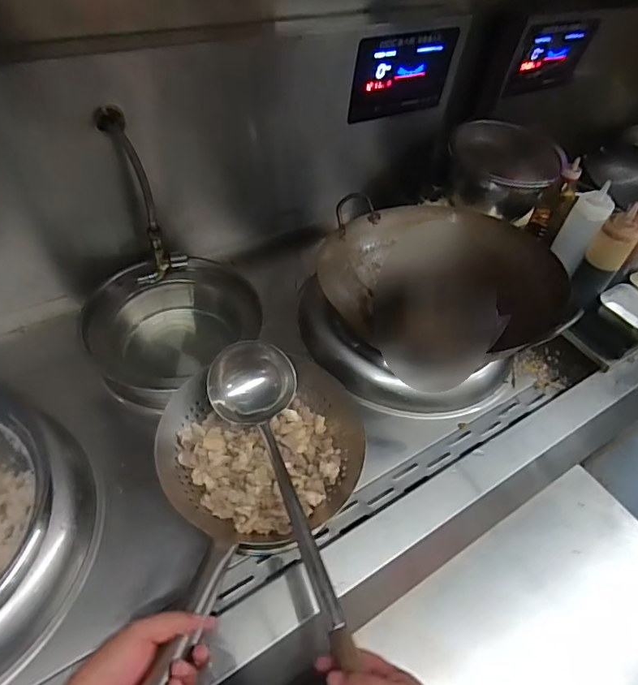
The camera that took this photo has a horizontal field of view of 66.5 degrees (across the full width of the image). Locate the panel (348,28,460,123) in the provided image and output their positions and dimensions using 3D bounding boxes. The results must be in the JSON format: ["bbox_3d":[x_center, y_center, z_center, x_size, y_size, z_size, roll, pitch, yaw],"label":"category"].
[{"bbox_3d":[0.172,-0.542,0.986,0.248,0.150,0.020,-23,54,-25],"label":"panel"}]

